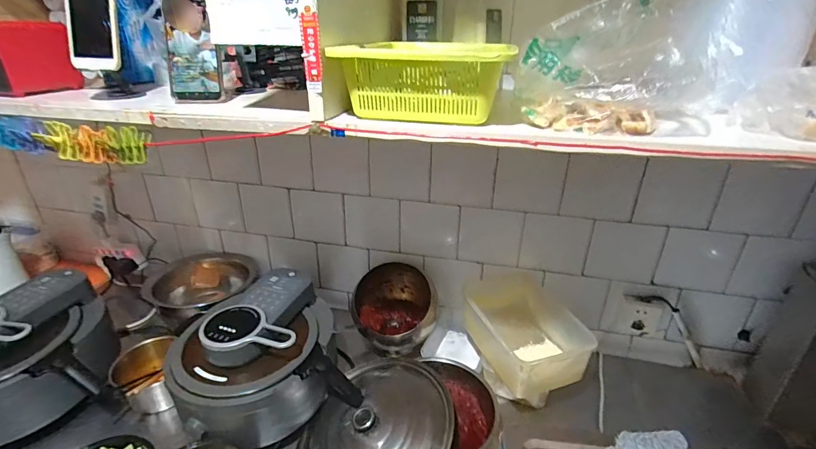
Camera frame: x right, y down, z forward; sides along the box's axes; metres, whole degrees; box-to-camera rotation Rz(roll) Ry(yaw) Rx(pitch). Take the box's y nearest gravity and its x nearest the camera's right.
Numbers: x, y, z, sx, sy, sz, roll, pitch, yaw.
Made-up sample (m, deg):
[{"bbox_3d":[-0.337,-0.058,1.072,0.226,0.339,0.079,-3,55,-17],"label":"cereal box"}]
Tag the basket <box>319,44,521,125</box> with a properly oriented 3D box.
[{"bbox_3d":[0.041,-0.226,0.608,0.211,0.092,0.302,8,26,14],"label":"basket"}]

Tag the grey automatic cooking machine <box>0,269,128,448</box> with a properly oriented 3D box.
[{"bbox_3d":[-0.795,0.272,0.825,0.325,0.216,0.267,-15,30,-29],"label":"grey automatic cooking machine"}]

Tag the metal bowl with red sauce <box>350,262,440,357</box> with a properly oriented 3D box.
[{"bbox_3d":[-0.039,0.233,1.040,0.203,0.178,0.200,-4,26,-11],"label":"metal bowl with red sauce"}]

